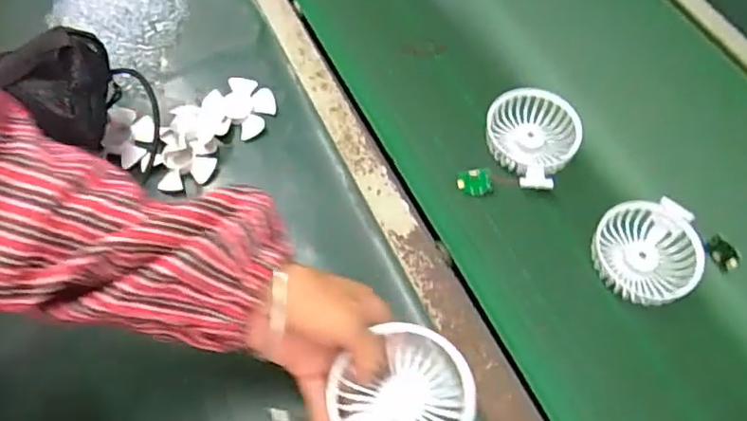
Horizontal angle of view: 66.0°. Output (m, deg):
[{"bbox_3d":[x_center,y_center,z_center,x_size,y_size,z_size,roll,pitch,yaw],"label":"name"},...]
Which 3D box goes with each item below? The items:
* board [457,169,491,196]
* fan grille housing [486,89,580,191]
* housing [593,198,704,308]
[{"bbox_3d":[0.096,-0.026,0.549,0.030,0.024,0.004,-9,19,14],"label":"board"},{"bbox_3d":[0.160,-0.071,0.562,0.083,0.035,0.097,-26,66,-14],"label":"fan grille housing"},{"bbox_3d":[0.243,0.036,0.505,0.089,0.022,0.086,-9,63,-5],"label":"housing"}]

